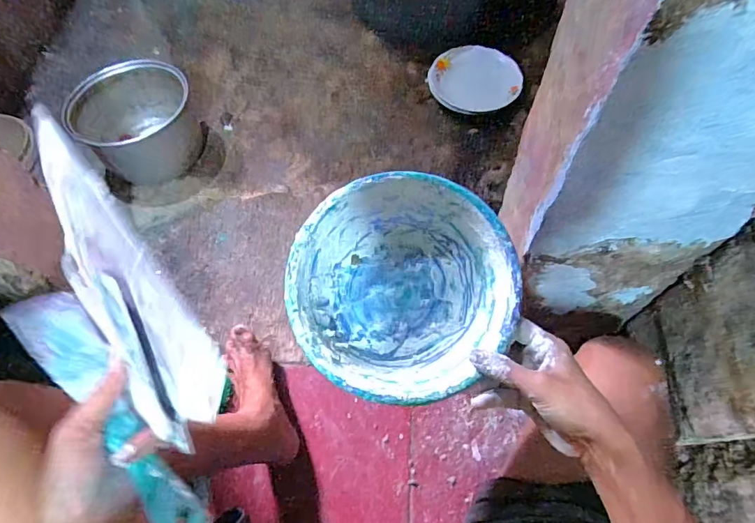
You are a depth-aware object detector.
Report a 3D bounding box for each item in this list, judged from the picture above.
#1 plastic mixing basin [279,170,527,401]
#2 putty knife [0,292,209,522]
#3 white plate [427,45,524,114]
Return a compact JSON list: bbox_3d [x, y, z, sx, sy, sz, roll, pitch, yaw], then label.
[{"bbox_3d":[0.023,0.025,0.444,0.199,0.085,0.199,0,77,1],"label":"plastic mixing basin"},{"bbox_3d":[-0.190,0.109,0.336,0.206,0.018,0.047,49,29,11],"label":"putty knife"},{"bbox_3d":[0.225,-0.424,1.096,0.203,0.028,0.167,9,82,14],"label":"white plate"}]

